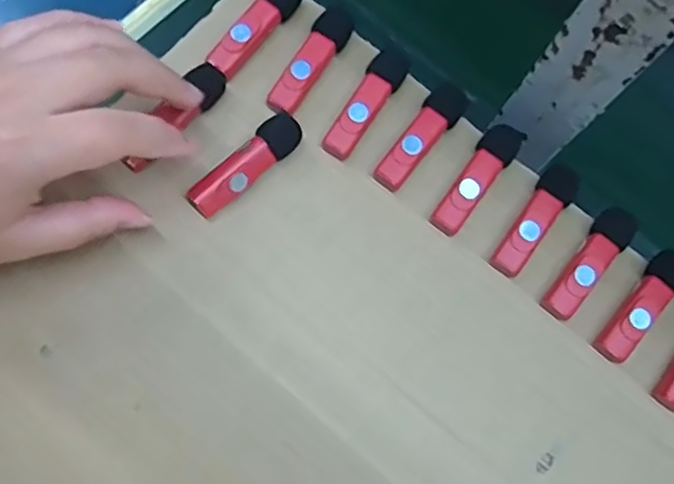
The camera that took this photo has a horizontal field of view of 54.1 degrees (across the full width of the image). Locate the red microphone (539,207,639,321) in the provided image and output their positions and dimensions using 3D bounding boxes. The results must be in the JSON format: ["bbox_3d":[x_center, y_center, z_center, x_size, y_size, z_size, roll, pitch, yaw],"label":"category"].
[{"bbox_3d":[0.126,0.009,0.329,0.019,0.011,0.064,41,77,10],"label":"red microphone"}]

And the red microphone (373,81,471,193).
[{"bbox_3d":[0.044,-0.056,0.339,0.018,0.013,0.068,41,71,6],"label":"red microphone"}]

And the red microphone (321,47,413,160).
[{"bbox_3d":[0.015,-0.072,0.340,0.017,0.016,0.065,35,70,3],"label":"red microphone"}]

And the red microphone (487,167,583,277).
[{"bbox_3d":[0.101,-0.012,0.332,0.019,0.017,0.065,37,70,4],"label":"red microphone"}]

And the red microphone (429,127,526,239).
[{"bbox_3d":[0.071,-0.033,0.336,0.018,0.015,0.064,39,70,5],"label":"red microphone"}]

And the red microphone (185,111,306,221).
[{"bbox_3d":[-0.044,-0.038,0.327,0.065,0.019,0.016,-42,82,-19],"label":"red microphone"}]

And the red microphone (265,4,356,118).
[{"bbox_3d":[-0.013,-0.093,0.345,0.016,0.017,0.065,32,70,2],"label":"red microphone"}]

